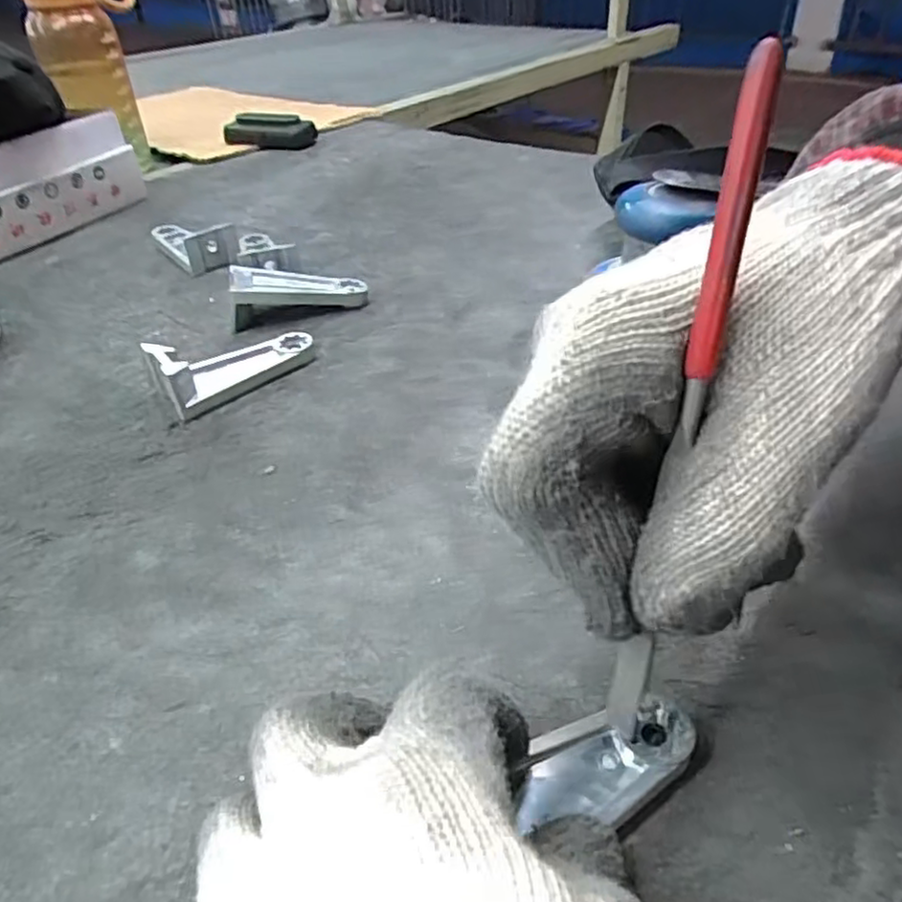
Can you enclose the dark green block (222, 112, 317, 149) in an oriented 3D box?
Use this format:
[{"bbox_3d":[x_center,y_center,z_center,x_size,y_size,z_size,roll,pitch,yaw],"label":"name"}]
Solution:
[{"bbox_3d":[-0.221,-0.387,0.827,0.109,0.035,0.030,-6,38,-5],"label":"dark green block"}]

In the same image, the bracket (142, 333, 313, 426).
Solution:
[{"bbox_3d":[-0.131,-0.058,0.409,0.095,0.031,0.043,-31,46,-32],"label":"bracket"}]

